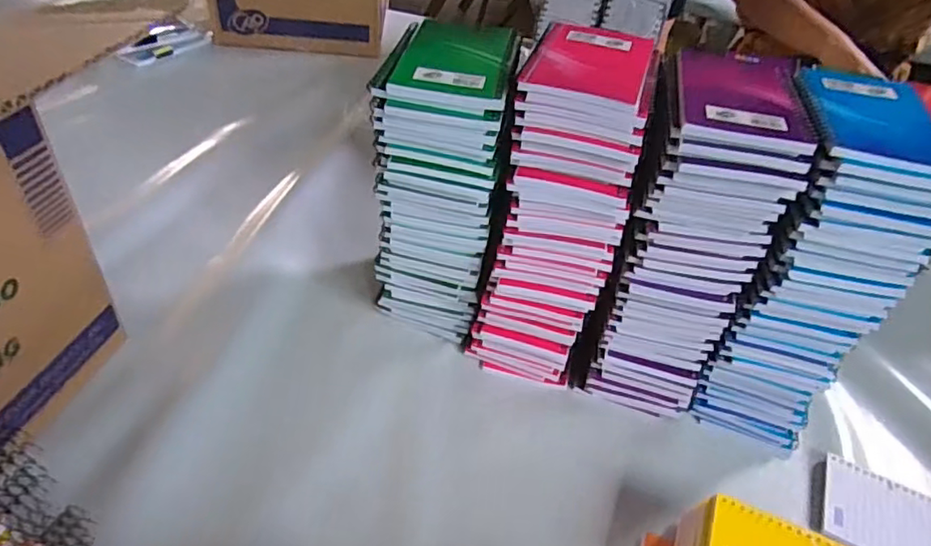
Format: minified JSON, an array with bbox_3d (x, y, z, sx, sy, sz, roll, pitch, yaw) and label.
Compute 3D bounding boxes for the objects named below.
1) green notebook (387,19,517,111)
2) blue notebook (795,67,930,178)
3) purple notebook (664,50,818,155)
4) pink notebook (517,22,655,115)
[{"bbox_3d":[-0.006,-0.161,0.450,0.080,0.013,0.129,9,41,2],"label":"green notebook"},{"bbox_3d":[0.279,-0.108,0.408,0.092,0.013,0.135,13,42,6],"label":"blue notebook"},{"bbox_3d":[0.189,-0.124,0.417,0.088,0.016,0.128,12,42,6],"label":"purple notebook"},{"bbox_3d":[0.092,-0.154,0.436,0.083,0.011,0.122,15,42,9],"label":"pink notebook"}]

